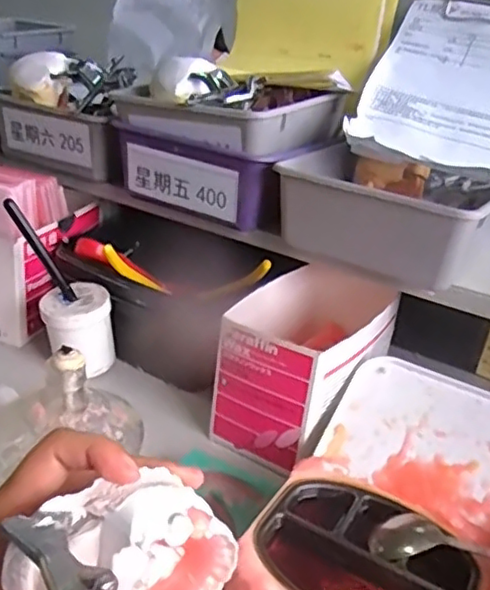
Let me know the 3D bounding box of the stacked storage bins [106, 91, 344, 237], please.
[{"bbox_3d":[-0.013,-0.131,0.565,0.156,0.089,0.144,17,26,24],"label":"stacked storage bins"}]

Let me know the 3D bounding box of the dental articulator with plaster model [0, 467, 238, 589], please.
[{"bbox_3d":[-0.057,0.108,0.228,0.056,0.082,0.128,17,26,24],"label":"dental articulator with plaster model"}]

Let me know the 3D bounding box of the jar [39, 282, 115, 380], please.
[{"bbox_3d":[-0.141,0.033,0.527,0.057,0.071,0.049,-3,26,-20],"label":"jar"}]

